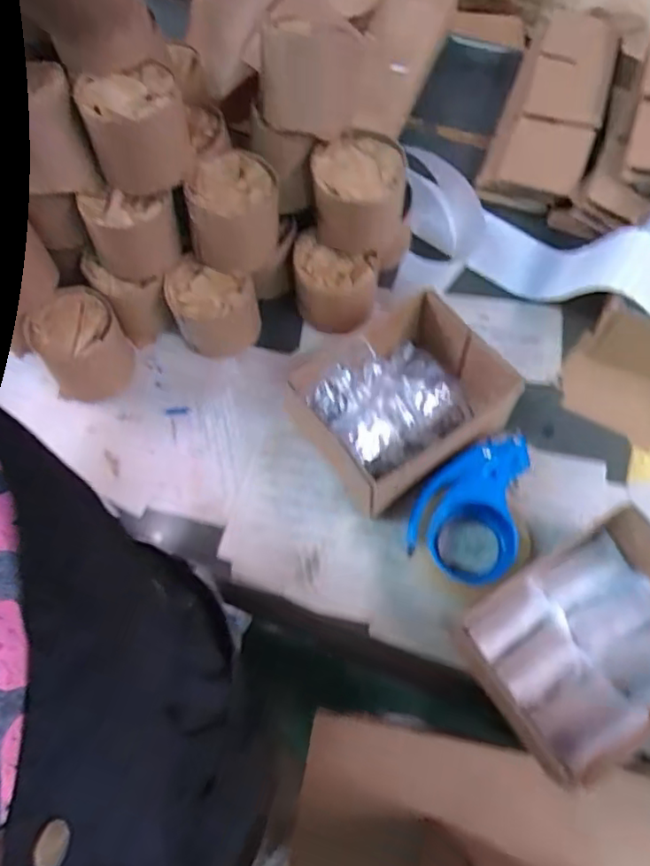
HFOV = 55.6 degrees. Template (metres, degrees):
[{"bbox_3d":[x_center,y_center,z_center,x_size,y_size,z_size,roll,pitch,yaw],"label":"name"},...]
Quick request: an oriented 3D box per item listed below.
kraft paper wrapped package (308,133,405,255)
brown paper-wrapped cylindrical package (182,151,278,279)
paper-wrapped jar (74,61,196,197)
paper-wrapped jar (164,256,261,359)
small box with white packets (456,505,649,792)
[{"bbox_3d":[0.037,-0.249,0.654,0.096,0.086,0.094,9,68,6],"label":"kraft paper wrapped package"},{"bbox_3d":[-0.093,-0.237,0.657,0.087,0.082,0.094,-1,67,2],"label":"brown paper-wrapped cylindrical package"},{"bbox_3d":[-0.179,-0.289,0.595,0.093,0.073,0.098,-1,67,2],"label":"paper-wrapped jar"},{"bbox_3d":[-0.126,-0.135,0.695,0.093,0.075,0.079,9,68,6],"label":"paper-wrapped jar"},{"bbox_3d":[0.224,0.177,0.525,0.180,0.088,0.153,-31,69,-10],"label":"small box with white packets"}]

